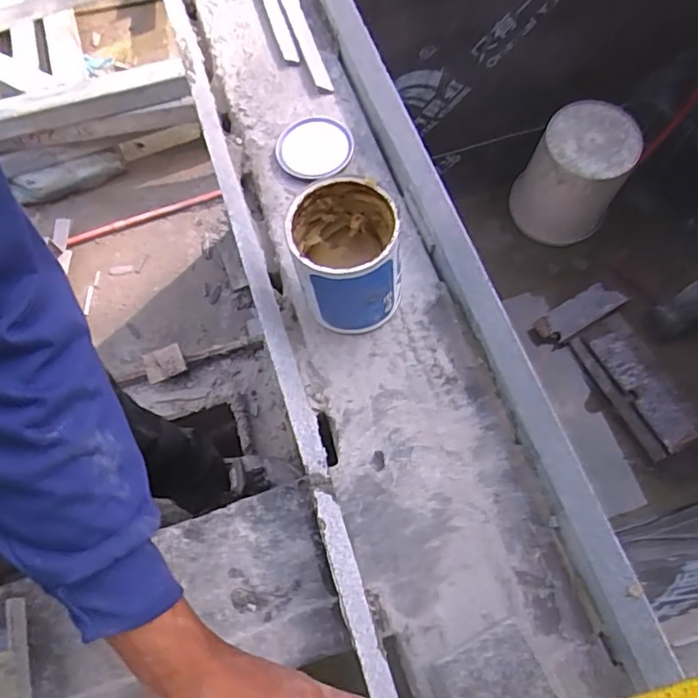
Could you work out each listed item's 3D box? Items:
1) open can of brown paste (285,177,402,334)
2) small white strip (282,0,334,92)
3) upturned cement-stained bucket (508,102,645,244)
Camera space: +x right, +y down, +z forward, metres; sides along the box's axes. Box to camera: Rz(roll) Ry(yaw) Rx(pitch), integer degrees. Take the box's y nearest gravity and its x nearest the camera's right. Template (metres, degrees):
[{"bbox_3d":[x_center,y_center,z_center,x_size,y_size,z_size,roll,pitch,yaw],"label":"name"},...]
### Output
[{"bbox_3d":[-0.002,-0.083,0.526,0.092,0.117,0.102,-13,68,-3],"label":"open can of brown paste"},{"bbox_3d":[-0.067,-0.437,0.739,0.022,0.013,0.250,-18,68,-5],"label":"small white strip"},{"bbox_3d":[0.719,-0.553,1.775,0.294,0.331,0.315,-1,68,2],"label":"upturned cement-stained bucket"}]

